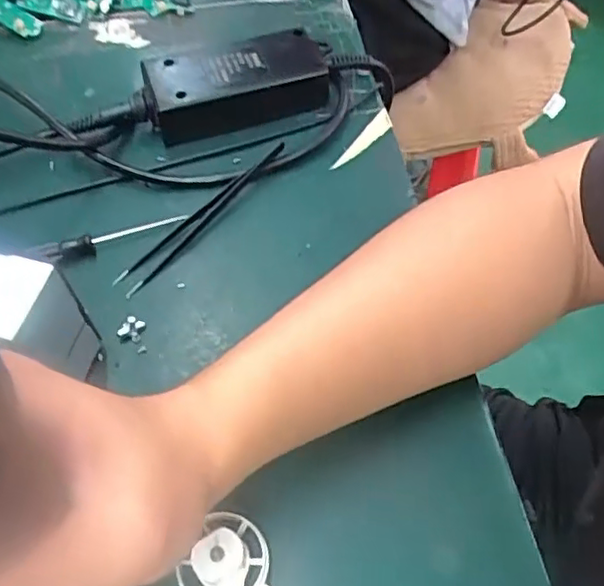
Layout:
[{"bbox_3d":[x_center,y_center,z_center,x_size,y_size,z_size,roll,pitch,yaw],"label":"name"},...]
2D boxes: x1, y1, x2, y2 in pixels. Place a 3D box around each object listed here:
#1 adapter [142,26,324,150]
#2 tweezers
[{"bbox_3d":[-0.043,-0.139,0.420,0.118,0.034,0.048,-13,59,-8],"label":"adapter"},{"bbox_3d":[-0.058,-0.047,0.383,0.015,0.013,0.132,36,65,20],"label":"tweezers"}]

